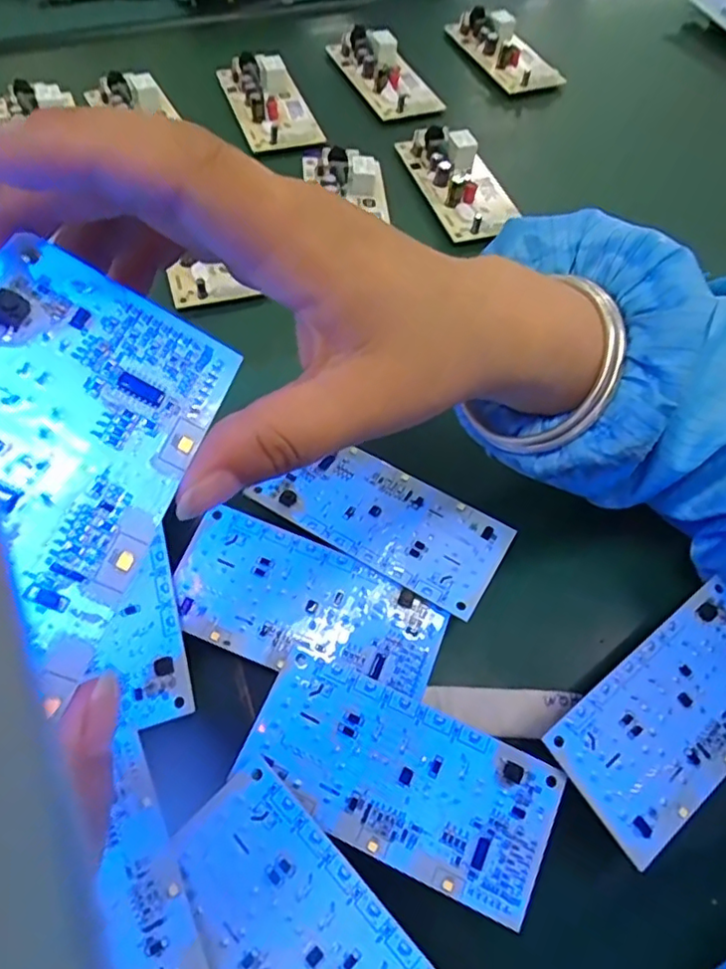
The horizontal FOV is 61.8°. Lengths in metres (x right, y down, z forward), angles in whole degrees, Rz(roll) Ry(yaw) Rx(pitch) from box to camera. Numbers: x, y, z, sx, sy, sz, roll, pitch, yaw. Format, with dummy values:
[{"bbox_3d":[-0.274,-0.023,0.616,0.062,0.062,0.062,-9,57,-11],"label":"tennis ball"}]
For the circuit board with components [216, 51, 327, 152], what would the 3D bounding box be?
[{"bbox_3d":[-0.071,-0.288,0.455,0.052,0.026,0.109,-17,64,-12],"label":"circuit board with components"}]

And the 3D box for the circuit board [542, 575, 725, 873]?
[{"bbox_3d":[0.126,0.092,0.243,0.104,0.004,0.054,-32,74,-21],"label":"circuit board"}]

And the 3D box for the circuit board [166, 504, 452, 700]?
[{"bbox_3d":[-0.023,0.051,0.254,0.112,0.005,0.054,22,68,5],"label":"circuit board"}]

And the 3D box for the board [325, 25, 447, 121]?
[{"bbox_3d":[0.016,-0.327,0.477,0.048,0.022,0.102,-23,66,-15],"label":"board"}]

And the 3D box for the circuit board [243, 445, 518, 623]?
[{"bbox_3d":[0.011,0.014,0.277,0.108,0.004,0.054,28,55,14],"label":"circuit board"}]

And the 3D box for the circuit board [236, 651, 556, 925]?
[{"bbox_3d":[0.014,0.110,0.228,0.114,0.005,0.054,24,70,7],"label":"circuit board"}]

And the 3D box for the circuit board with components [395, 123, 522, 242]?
[{"bbox_3d":[0.067,-0.212,0.415,0.049,0.019,0.107,-14,64,-11],"label":"circuit board with components"}]

